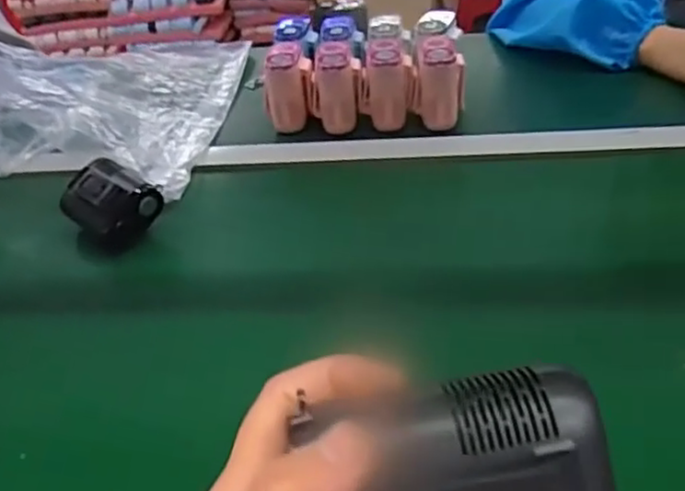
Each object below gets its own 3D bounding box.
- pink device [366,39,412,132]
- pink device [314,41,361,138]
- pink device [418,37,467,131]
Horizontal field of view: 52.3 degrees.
[{"bbox_3d":[0.050,-0.175,0.756,0.050,0.078,0.061,-3,37,7],"label":"pink device"},{"bbox_3d":[-0.007,-0.176,0.769,0.055,0.079,0.073,-7,37,1],"label":"pink device"},{"bbox_3d":[0.103,-0.170,0.741,0.053,0.080,0.045,-1,37,9],"label":"pink device"}]

